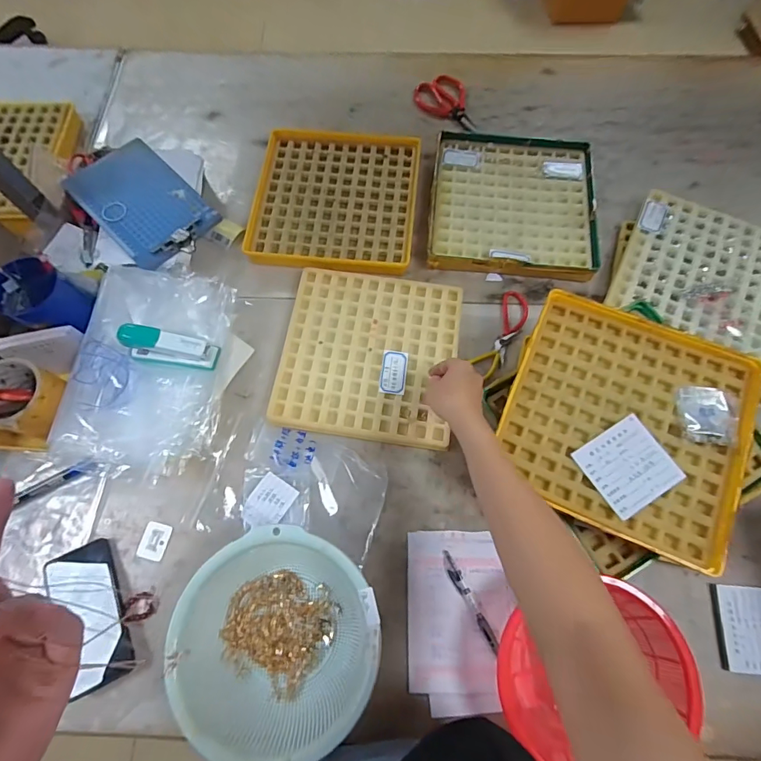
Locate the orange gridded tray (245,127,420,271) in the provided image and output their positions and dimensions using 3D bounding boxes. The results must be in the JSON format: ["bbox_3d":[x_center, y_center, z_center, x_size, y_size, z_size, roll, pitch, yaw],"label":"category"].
[{"bbox_3d":[-0.076,-0.319,0.764,0.270,0.032,0.283,5,72,2],"label":"orange gridded tray"}]

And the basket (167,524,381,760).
[{"bbox_3d":[-0.115,0.296,0.509,0.217,0.097,0.218,0,72,1],"label":"basket"}]

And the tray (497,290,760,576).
[{"bbox_3d":[0.299,0.048,0.539,0.269,0.034,0.270,23,74,8],"label":"tray"}]

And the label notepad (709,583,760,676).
[{"bbox_3d":[0.468,0.308,0.539,0.096,0.009,0.097,4,72,2],"label":"label notepad"}]

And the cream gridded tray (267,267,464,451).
[{"bbox_3d":[-0.016,-0.043,0.656,0.253,0.013,0.258,8,72,4],"label":"cream gridded tray"}]

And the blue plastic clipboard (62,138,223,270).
[{"bbox_3d":[-0.383,-0.284,0.707,0.222,0.033,0.147,42,77,13],"label":"blue plastic clipboard"}]

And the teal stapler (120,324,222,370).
[{"bbox_3d":[-0.290,-0.044,0.603,0.120,0.060,0.032,8,70,3],"label":"teal stapler"}]

